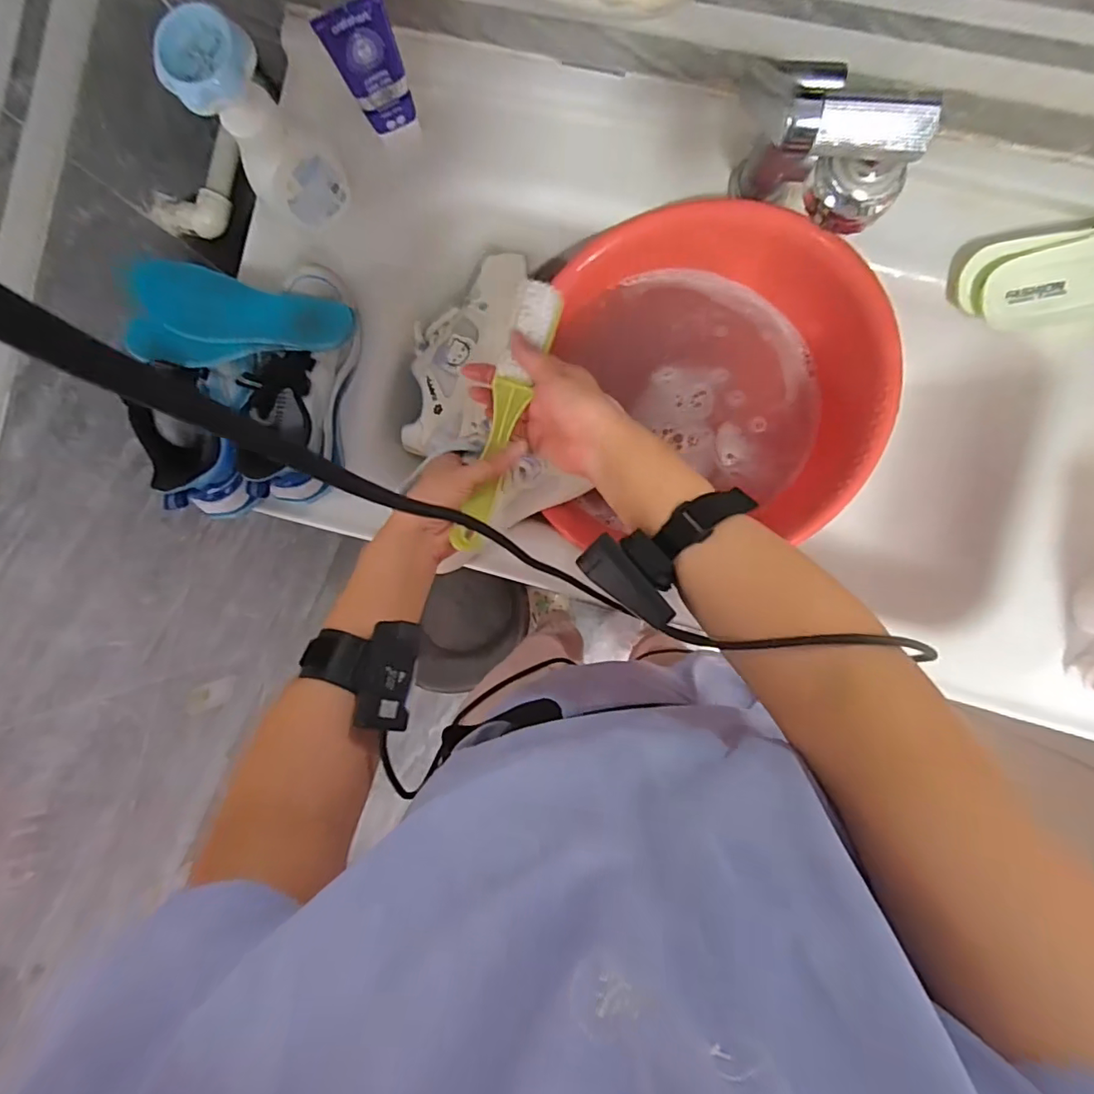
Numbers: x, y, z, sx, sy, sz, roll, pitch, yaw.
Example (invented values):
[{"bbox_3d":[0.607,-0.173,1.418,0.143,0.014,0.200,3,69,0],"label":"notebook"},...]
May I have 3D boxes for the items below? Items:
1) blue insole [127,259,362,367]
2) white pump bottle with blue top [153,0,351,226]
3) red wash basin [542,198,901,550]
[{"bbox_3d":[-0.284,-0.212,0.513,0.193,0.034,0.090,0,91,-8],"label":"blue insole"},{"bbox_3d":[-0.249,-0.364,0.489,0.073,0.185,0.067,0,91,5],"label":"white pump bottle with blue top"},{"bbox_3d":[0.147,-0.150,0.547,0.315,0.139,0.337,0,91,5],"label":"red wash basin"}]

